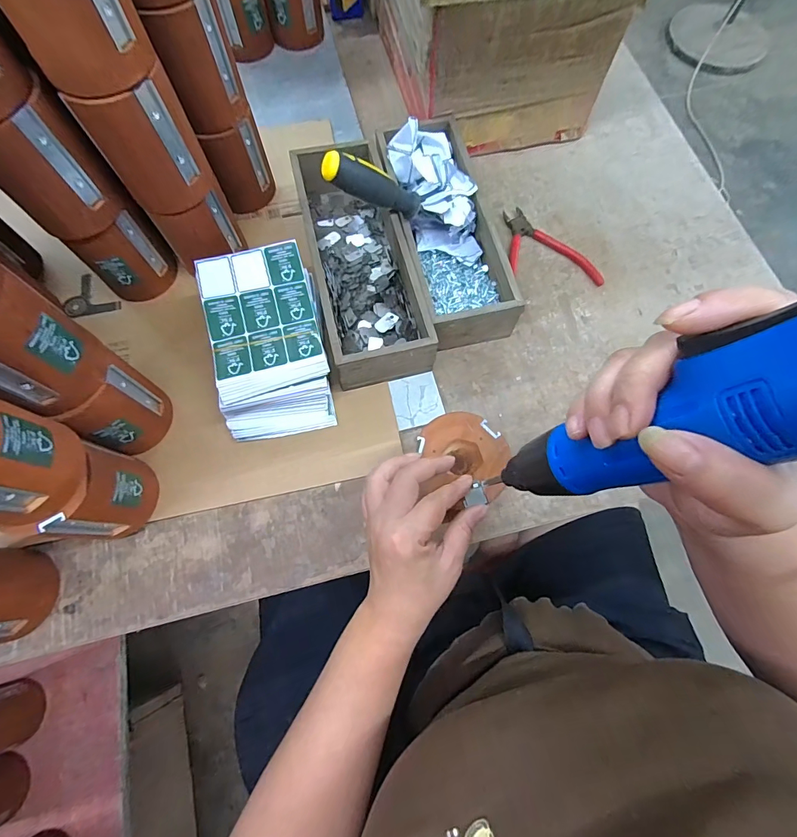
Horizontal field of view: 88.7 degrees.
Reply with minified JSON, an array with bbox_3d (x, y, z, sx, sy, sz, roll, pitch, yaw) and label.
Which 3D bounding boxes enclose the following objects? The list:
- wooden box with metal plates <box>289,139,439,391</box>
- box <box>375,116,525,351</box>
[{"bbox_3d":[-0.043,-0.176,0.460,0.104,0.072,0.286,-13,71,-5],"label":"wooden box with metal plates"},{"bbox_3d":[0.052,-0.219,0.473,0.102,0.081,0.285,-12,71,-5],"label":"box"}]

